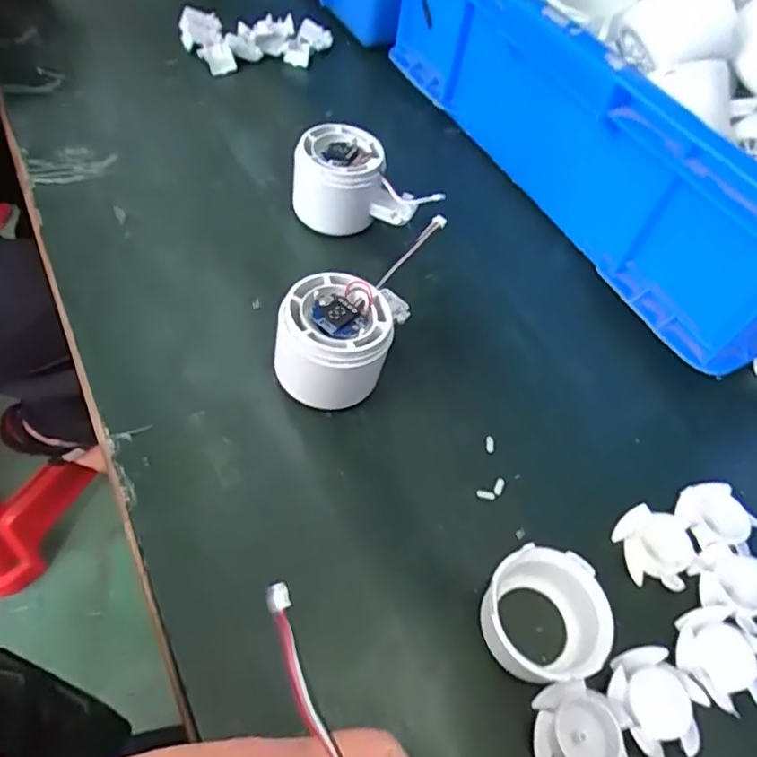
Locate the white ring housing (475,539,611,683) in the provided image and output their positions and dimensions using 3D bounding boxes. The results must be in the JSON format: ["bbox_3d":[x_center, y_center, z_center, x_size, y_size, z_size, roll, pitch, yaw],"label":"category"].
[{"bbox_3d":[0.075,0.106,0.267,0.052,0.027,0.053,4,54,-6],"label":"white ring housing"}]

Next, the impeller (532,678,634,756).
[{"bbox_3d":[0.083,0.146,0.246,0.036,0.009,0.038,4,54,-6],"label":"impeller"}]

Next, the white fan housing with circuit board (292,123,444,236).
[{"bbox_3d":[-0.012,-0.132,0.410,0.091,0.052,0.052,5,52,-8],"label":"white fan housing with circuit board"}]

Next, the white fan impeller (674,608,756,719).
[{"bbox_3d":[0.158,0.128,0.276,0.036,0.009,0.041,-33,66,-28],"label":"white fan impeller"}]

